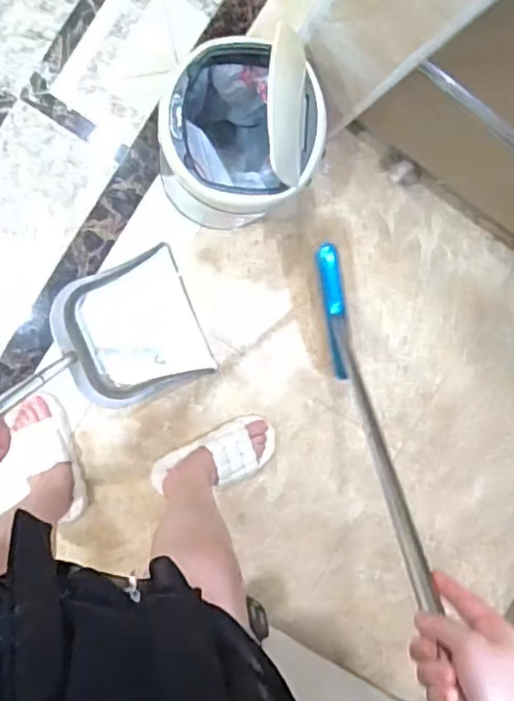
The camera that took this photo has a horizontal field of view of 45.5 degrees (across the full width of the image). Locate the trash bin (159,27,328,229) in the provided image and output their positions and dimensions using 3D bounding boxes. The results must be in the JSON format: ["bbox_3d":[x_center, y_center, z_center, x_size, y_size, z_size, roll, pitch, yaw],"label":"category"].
[{"bbox_3d":[-0.029,-0.317,0.952,0.215,0.486,0.218,-1,96,-10],"label":"trash bin"}]

